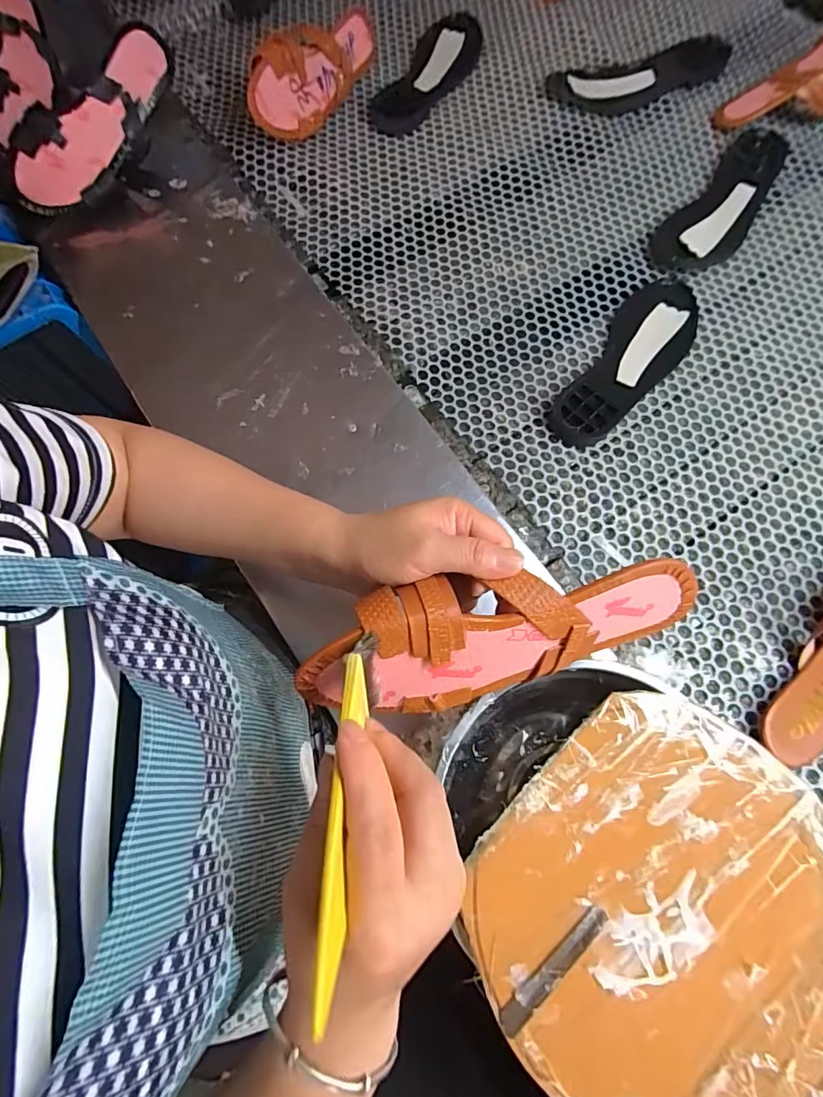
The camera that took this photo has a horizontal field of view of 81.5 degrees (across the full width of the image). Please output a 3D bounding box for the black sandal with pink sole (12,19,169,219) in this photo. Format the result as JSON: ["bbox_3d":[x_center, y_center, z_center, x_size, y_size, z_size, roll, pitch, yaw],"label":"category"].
[{"bbox_3d":[-0.366,-0.484,0.550,0.237,0.088,0.050,-44,37,4],"label":"black sandal with pink sole"}]

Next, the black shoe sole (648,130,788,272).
[{"bbox_3d":[0.393,-0.430,0.589,0.088,0.018,0.267,40,78,11],"label":"black shoe sole"}]

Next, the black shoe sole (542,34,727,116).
[{"bbox_3d":[0.314,-0.642,0.648,0.245,0.014,0.078,-17,75,-5],"label":"black shoe sole"}]

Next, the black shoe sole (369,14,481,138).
[{"bbox_3d":[0.026,-0.654,0.657,0.086,0.018,0.235,32,77,9],"label":"black shoe sole"}]

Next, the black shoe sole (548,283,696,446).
[{"bbox_3d":[0.241,-0.207,0.526,0.083,0.019,0.250,36,77,10],"label":"black shoe sole"}]

